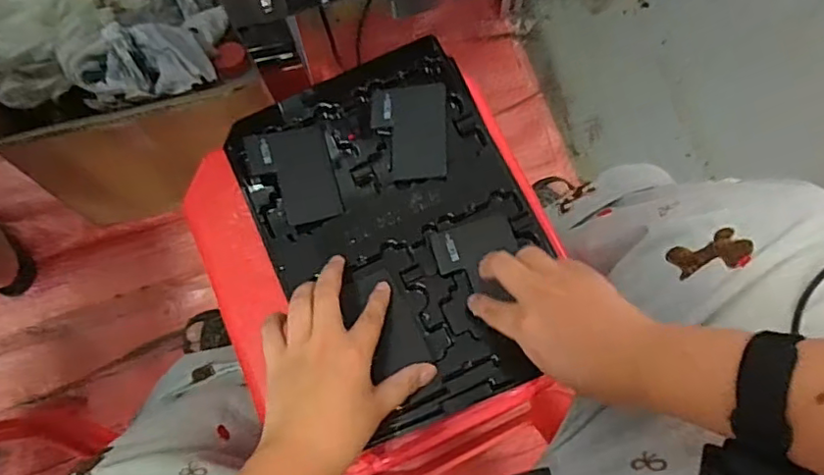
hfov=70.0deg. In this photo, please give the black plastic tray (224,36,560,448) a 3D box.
[{"bbox_3d":[-0.007,-0.009,0.503,0.222,0.026,0.306,-24,76,-4],"label":"black plastic tray"}]

